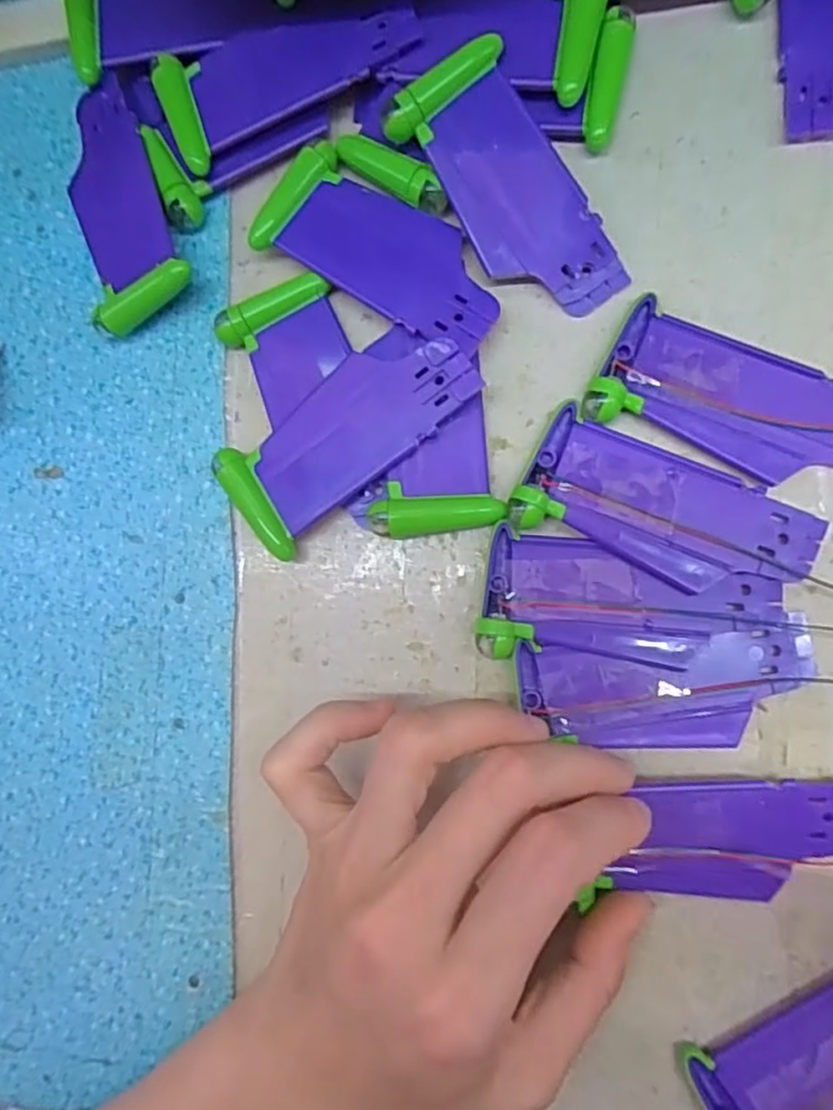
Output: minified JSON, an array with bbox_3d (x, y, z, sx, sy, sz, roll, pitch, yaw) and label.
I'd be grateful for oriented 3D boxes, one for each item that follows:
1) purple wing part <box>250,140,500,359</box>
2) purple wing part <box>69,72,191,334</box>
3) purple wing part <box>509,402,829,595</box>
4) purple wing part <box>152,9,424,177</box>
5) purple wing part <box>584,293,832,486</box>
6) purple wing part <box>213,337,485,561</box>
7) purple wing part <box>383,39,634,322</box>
[{"bbox_3d":[-0.010,-0.102,0.218,0.086,0.008,0.038,31,92,9],"label":"purple wing part"},{"bbox_3d":[-0.108,-0.126,0.235,0.036,0.014,0.085,-22,84,7],"label":"purple wing part"},{"bbox_3d":[0.078,-0.013,0.203,0.089,0.007,0.038,24,91,9],"label":"purple wing part"},{"bbox_3d":[-0.045,-0.167,0.224,0.088,0.011,0.037,-23,84,7],"label":"purple wing part"},{"bbox_3d":[0.102,-0.045,0.203,0.089,0.009,0.040,27,91,9],"label":"purple wing part"},{"bbox_3d":[-0.024,-0.041,0.219,0.088,0.013,0.038,-39,82,5],"label":"purple wing part"},{"bbox_3d":[0.032,-0.118,0.211,0.040,0.006,0.090,-38,95,5],"label":"purple wing part"}]

